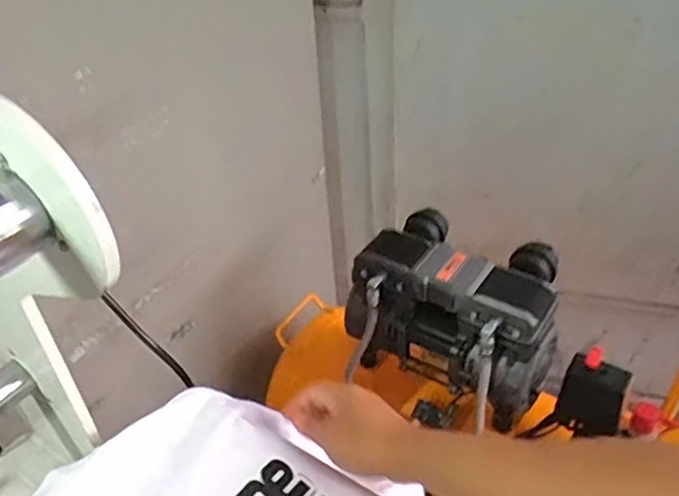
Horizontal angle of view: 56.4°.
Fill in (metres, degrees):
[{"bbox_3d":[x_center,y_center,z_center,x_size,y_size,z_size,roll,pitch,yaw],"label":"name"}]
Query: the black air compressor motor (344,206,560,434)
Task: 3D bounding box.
[{"bbox_3d":[0.167,0.096,0.910,0.276,0.199,0.173,25,47,31],"label":"black air compressor motor"}]

